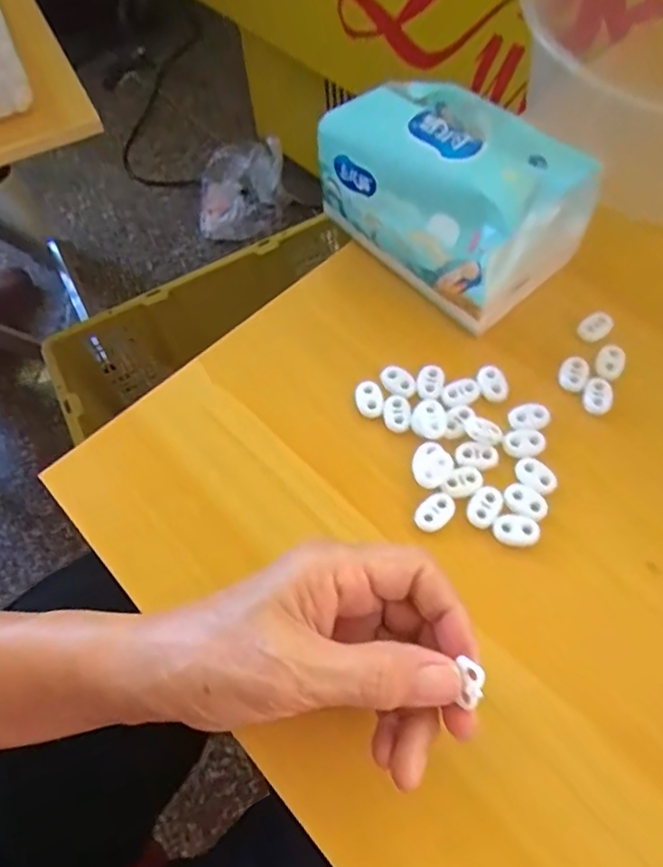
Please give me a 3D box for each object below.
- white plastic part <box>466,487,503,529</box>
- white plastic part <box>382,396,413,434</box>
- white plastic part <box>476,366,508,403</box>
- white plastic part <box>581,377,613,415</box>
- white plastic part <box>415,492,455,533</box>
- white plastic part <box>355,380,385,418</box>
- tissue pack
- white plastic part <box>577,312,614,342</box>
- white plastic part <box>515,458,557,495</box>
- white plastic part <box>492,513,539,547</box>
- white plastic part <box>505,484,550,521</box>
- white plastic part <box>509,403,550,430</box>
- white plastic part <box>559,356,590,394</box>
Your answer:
[{"bbox_3d":[0.080,0.038,0.296,0.015,0.004,0.023,33,70,17],"label":"white plastic part"},{"bbox_3d":[0.037,-0.011,0.322,0.016,0.004,0.021,-1,64,2],"label":"white plastic part"},{"bbox_3d":[0.092,-0.029,0.328,0.015,0.007,0.021,-14,64,-4],"label":"white plastic part"},{"bbox_3d":[0.150,-0.022,0.323,0.017,0.006,0.021,6,64,6],"label":"white plastic part"},{"bbox_3d":[0.053,0.041,0.295,0.023,0.004,0.015,-31,66,-12],"label":"white plastic part"},{"bbox_3d":[0.022,-0.020,0.326,0.016,0.004,0.022,-3,64,1],"label":"white plastic part"},{"bbox_3d":[0.072,-0.147,0.337,0.105,0.075,0.140,-33,67,-13],"label":"tissue pack"},{"bbox_3d":[0.157,-0.063,0.340,0.023,0.006,0.014,-36,68,-14],"label":"white plastic part"},{"bbox_3d":[0.108,0.022,0.301,0.022,0.004,0.017,33,70,17],"label":"white plastic part"},{"bbox_3d":[0.093,0.049,0.290,0.022,0.004,0.016,11,65,8],"label":"white plastic part"},{"bbox_3d":[0.100,0.035,0.295,0.022,0.004,0.014,33,70,17],"label":"white plastic part"},{"bbox_3d":[0.109,-0.009,0.316,0.022,0.005,0.013,-10,64,-2],"label":"white plastic part"},{"bbox_3d":[0.139,-0.034,0.328,0.015,0.005,0.022,16,66,11],"label":"white plastic part"}]

